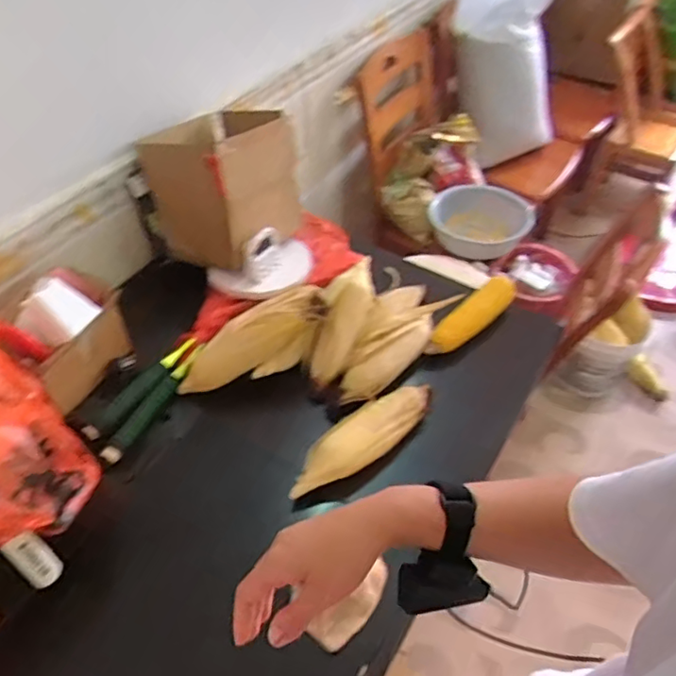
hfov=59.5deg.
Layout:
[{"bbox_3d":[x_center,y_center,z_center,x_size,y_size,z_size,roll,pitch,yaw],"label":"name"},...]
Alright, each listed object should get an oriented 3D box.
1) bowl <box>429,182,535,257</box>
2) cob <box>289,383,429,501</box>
[{"bbox_3d":[0.406,-0.343,1.665,0.266,0.098,0.261,1,48,-1],"label":"bowl"},{"bbox_3d":[0.040,0.144,0.882,0.259,0.045,0.066,-32,56,-27],"label":"cob"}]

